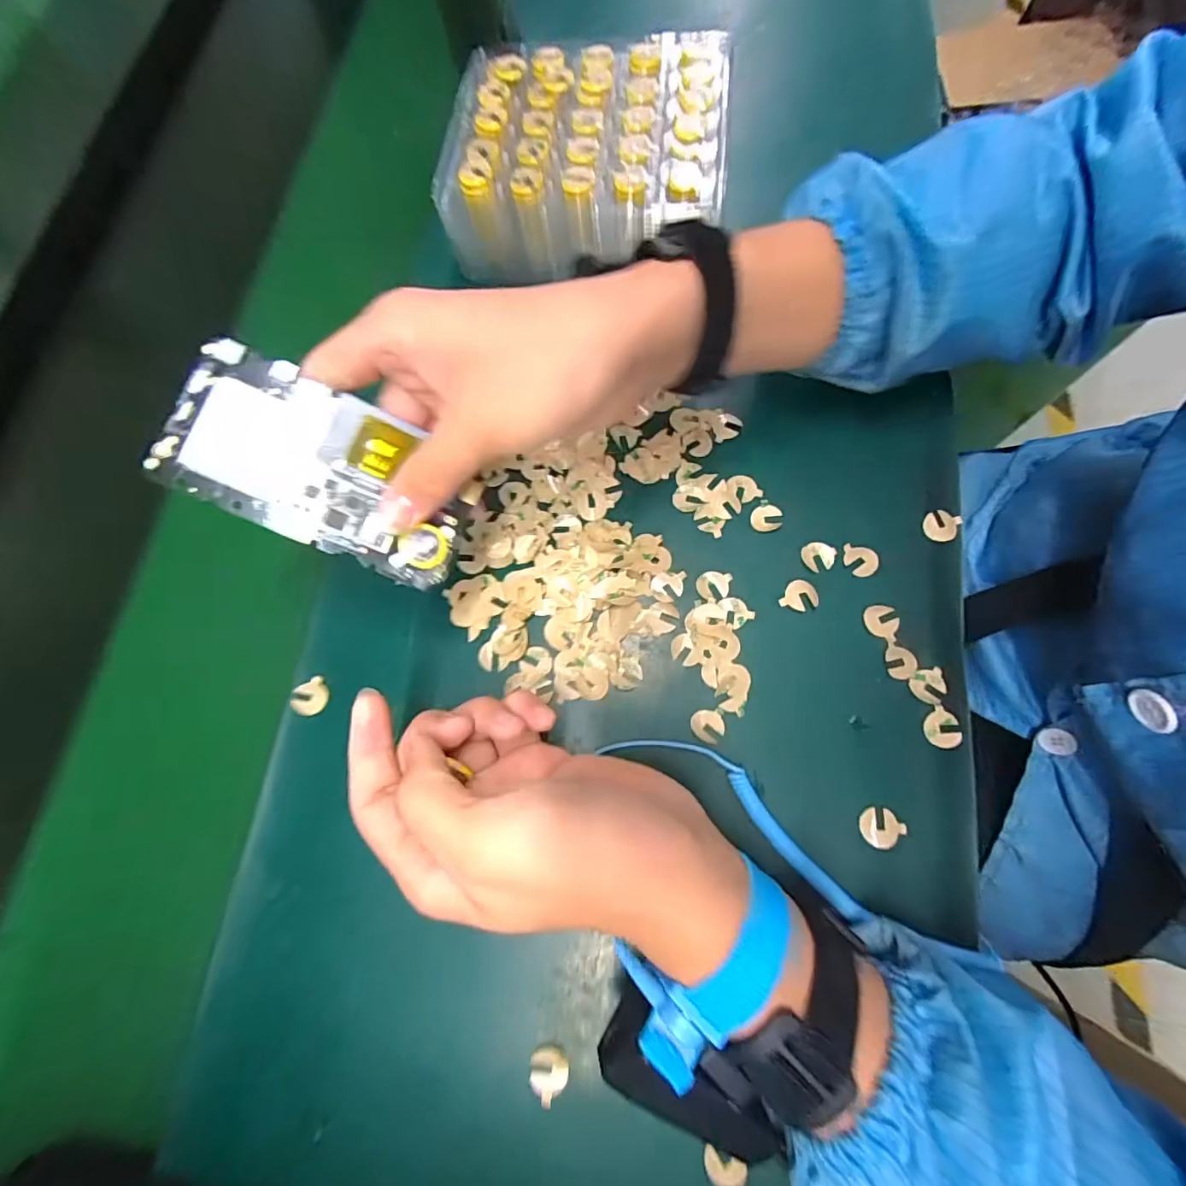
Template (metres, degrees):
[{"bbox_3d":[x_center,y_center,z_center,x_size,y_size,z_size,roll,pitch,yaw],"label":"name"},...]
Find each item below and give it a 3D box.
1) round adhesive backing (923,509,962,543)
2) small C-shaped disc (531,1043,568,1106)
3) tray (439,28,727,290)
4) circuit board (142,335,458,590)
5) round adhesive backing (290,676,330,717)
[{"bbox_3d":[0.192,-0.038,0.304,0.017,0.004,0.019,36,80,16],"label":"round adhesive backing"},{"bbox_3d":[-0.020,0.216,0.248,0.018,0.004,0.018,-2,72,6],"label":"small C-shaped disc"},{"bbox_3d":[-0.004,-0.283,0.361,0.174,0.057,0.150,3,73,6],"label":"tray"},{"bbox_3d":[-0.118,-0.055,0.243,0.125,0.004,0.066,25,86,-13],"label":"circuit board"},{"bbox_3d":[-0.157,0.058,0.306,0.020,0.004,0.018,-38,87,-28],"label":"round adhesive backing"}]

